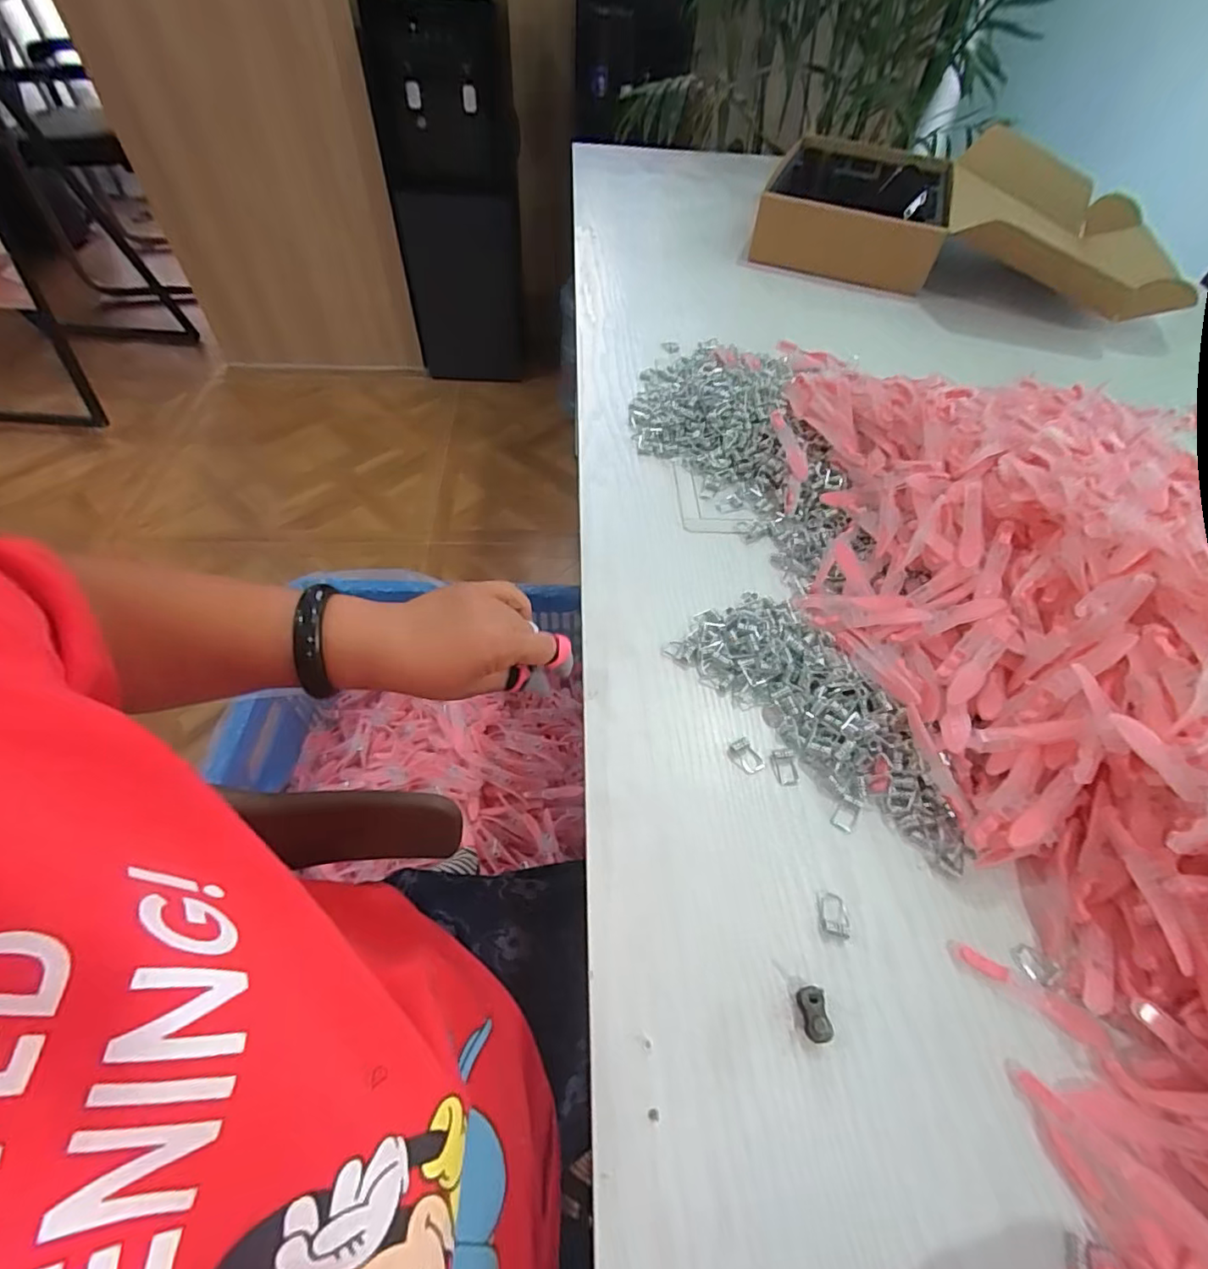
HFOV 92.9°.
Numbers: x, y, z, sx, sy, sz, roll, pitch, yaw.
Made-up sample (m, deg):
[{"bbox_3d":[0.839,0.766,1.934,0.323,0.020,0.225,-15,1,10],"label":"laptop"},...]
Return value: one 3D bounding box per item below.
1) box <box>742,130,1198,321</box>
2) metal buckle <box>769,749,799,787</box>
[{"bbox_3d":[0.612,-0.693,0.942,0.627,0.106,0.461,21,55,12],"label":"box"},{"bbox_3d":[0.118,0.086,0.374,0.016,0.004,0.024,-2,52,-5],"label":"metal buckle"}]

